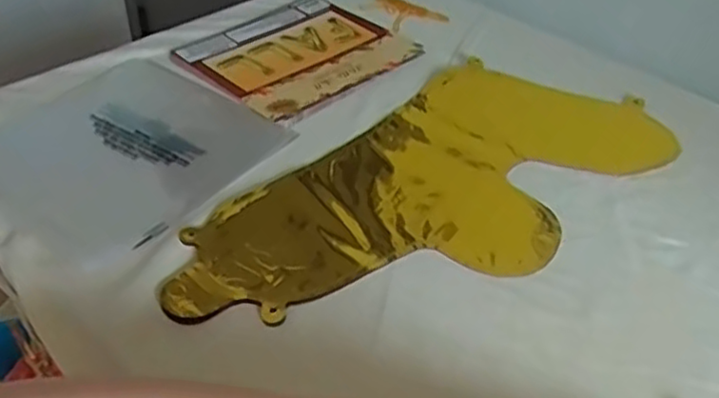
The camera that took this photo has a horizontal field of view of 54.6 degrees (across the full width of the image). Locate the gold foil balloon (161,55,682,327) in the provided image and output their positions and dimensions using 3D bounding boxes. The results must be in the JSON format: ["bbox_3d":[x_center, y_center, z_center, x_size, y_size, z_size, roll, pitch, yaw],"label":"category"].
[{"bbox_3d":[0.066,-0.011,0.543,0.204,0.008,0.426,31,48,29],"label":"gold foil balloon"}]

